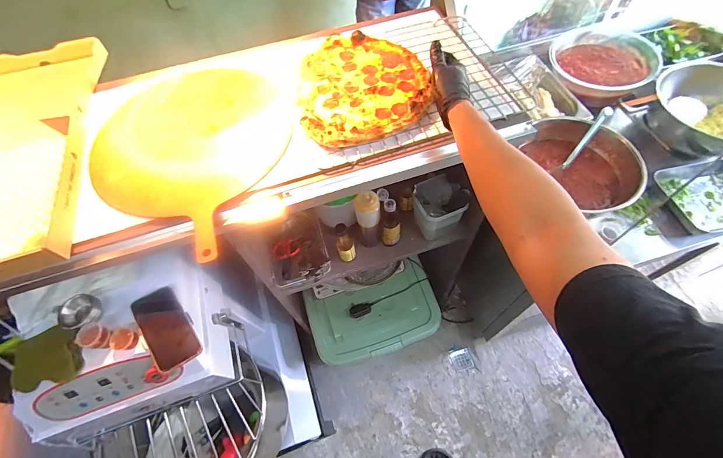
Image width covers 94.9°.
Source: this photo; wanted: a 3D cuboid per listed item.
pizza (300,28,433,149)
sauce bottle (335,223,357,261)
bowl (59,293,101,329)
[{"bbox_3d":[-0.001,-0.292,0.665,0.247,0.021,0.295,-12,61,-3],"label":"pizza"},{"bbox_3d":[-0.047,0.040,0.941,0.055,0.167,0.058,-11,61,-2],"label":"sauce bottle"},{"bbox_3d":[-0.544,0.159,0.640,0.063,0.040,0.055,-8,60,-1],"label":"bowl"}]

